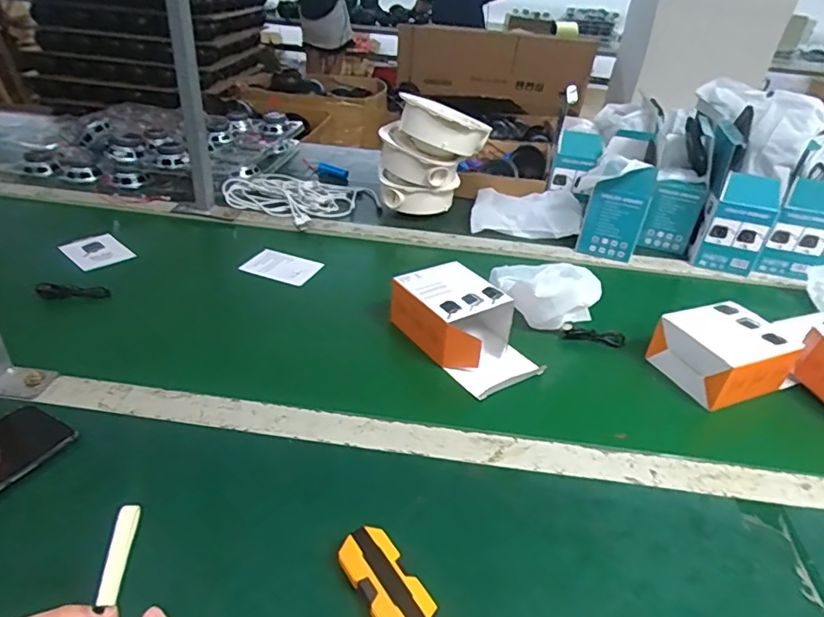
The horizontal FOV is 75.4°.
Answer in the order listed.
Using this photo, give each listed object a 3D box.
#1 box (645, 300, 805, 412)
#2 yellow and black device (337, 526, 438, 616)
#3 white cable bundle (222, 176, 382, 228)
[{"bbox_3d":[0.352,0.053,0.605,0.115,0.072,0.099,-9,33,-22],"label":"box"},{"bbox_3d":[-0.019,0.190,0.367,0.037,0.021,0.078,-16,37,-32],"label":"yellow and black device"},{"bbox_3d":[-0.199,-0.204,0.953,0.248,0.027,0.188,15,35,10],"label":"white cable bundle"}]

